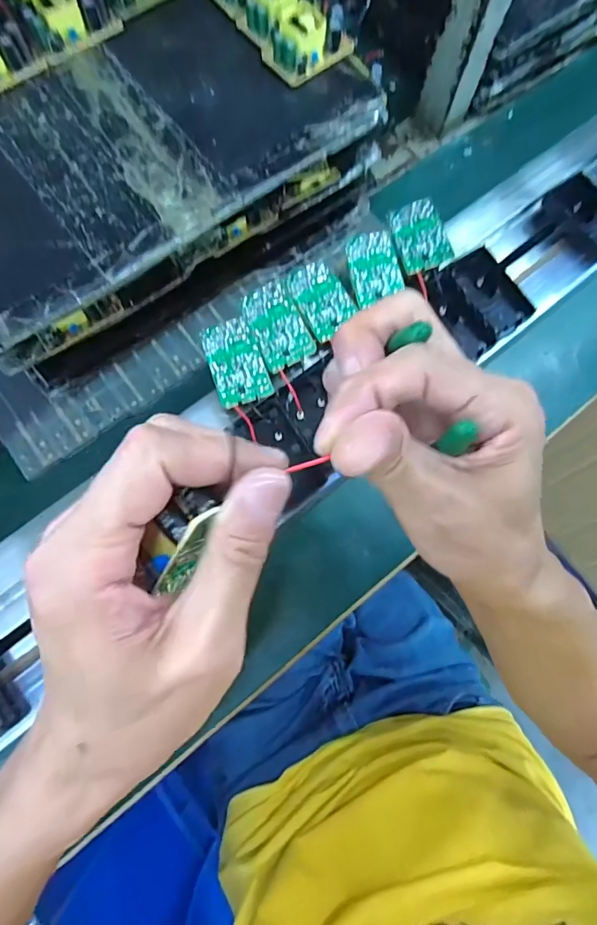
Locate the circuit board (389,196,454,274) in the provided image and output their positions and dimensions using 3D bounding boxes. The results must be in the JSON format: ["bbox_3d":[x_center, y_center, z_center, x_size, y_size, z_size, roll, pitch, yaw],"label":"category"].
[{"bbox_3d":[0.094,-0.176,0.363,0.037,0.004,0.062,-14,71,6],"label":"circuit board"}]

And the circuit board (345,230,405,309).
[{"bbox_3d":[0.057,-0.149,0.356,0.038,0.004,0.058,-11,76,-4],"label":"circuit board"}]

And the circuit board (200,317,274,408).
[{"bbox_3d":[-0.045,-0.072,0.333,0.037,0.004,0.064,-19,77,-6],"label":"circuit board"}]

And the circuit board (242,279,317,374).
[{"bbox_3d":[-0.015,-0.101,0.340,0.037,0.006,0.064,-23,77,-7],"label":"circuit board"}]

